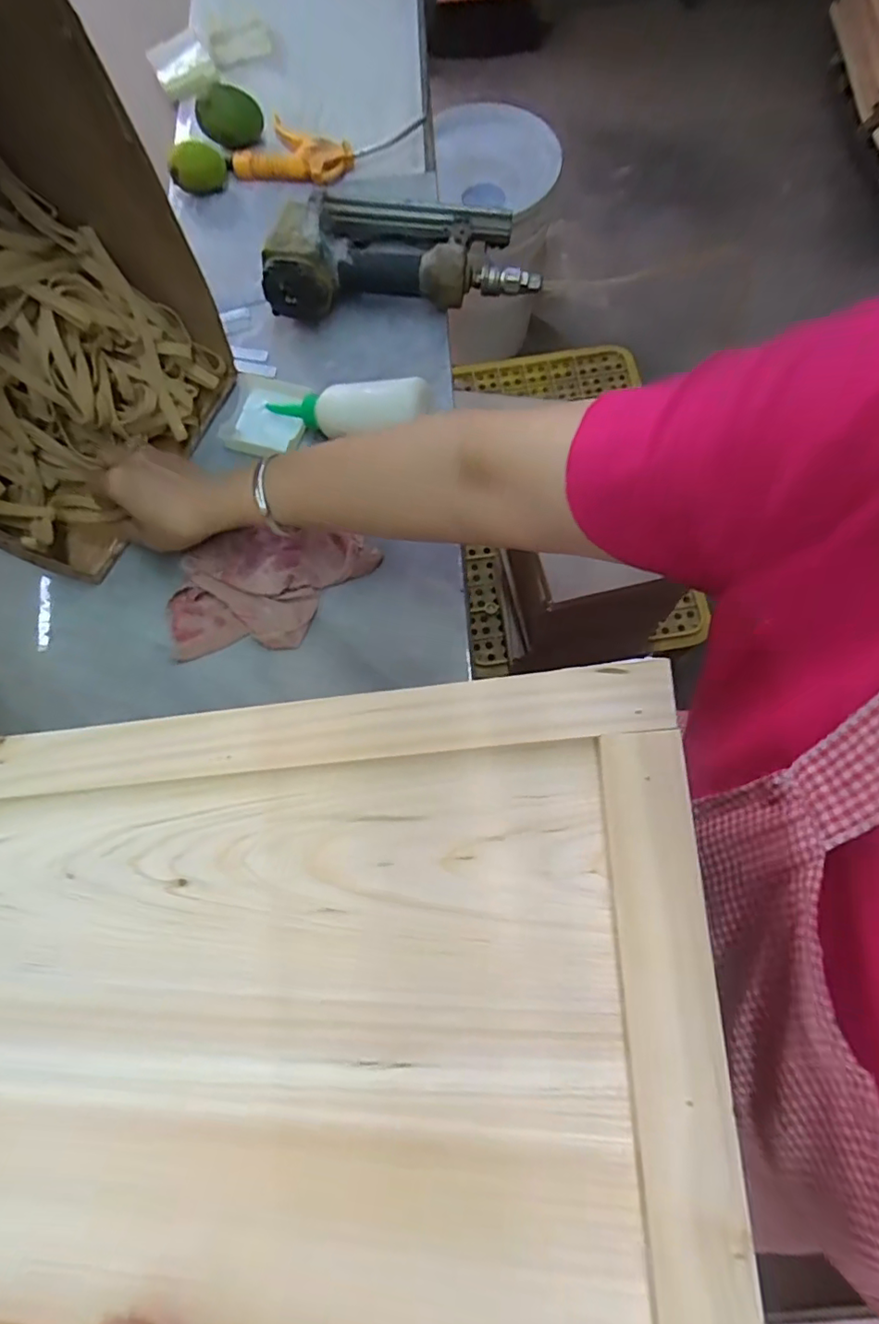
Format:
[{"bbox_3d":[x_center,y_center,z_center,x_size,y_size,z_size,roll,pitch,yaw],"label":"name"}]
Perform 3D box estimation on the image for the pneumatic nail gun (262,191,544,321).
[{"bbox_3d":[-0.041,-0.439,0.570,0.261,0.058,0.155,-2,74,1],"label":"pneumatic nail gun"}]

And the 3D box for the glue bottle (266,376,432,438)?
[{"bbox_3d":[-0.084,-0.236,0.525,0.151,0.050,0.044,-4,74,0],"label":"glue bottle"}]

